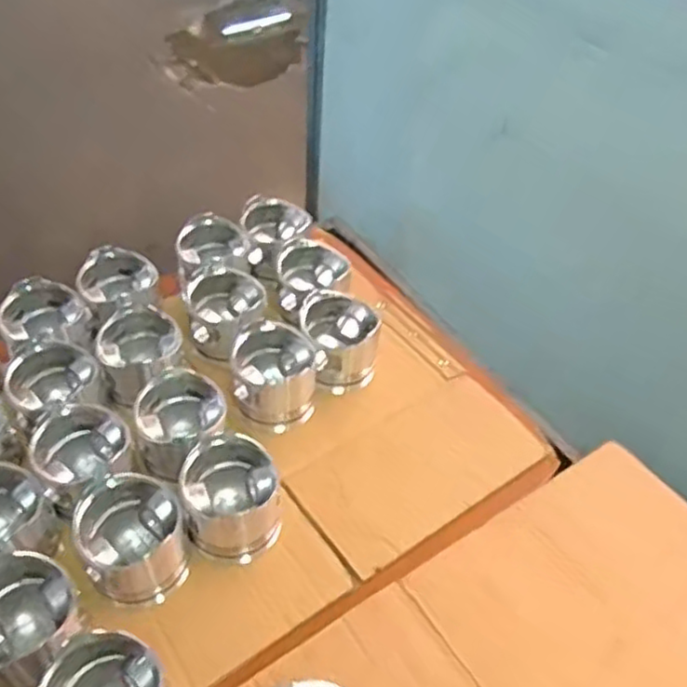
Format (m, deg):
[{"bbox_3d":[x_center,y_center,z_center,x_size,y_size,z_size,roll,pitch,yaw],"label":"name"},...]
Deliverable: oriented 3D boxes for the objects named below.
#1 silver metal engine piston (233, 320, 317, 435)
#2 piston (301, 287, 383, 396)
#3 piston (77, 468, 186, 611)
[{"bbox_3d":[-0.076,0.035,0.758,0.087,0.087,0.095,-4,48,-8],"label":"silver metal engine piston"},{"bbox_3d":[-0.006,0.002,0.797,0.087,0.084,0.092,2,48,-3],"label":"piston"},{"bbox_3d":[-0.186,0.179,0.621,0.084,0.091,0.097,-16,51,-19],"label":"piston"}]

